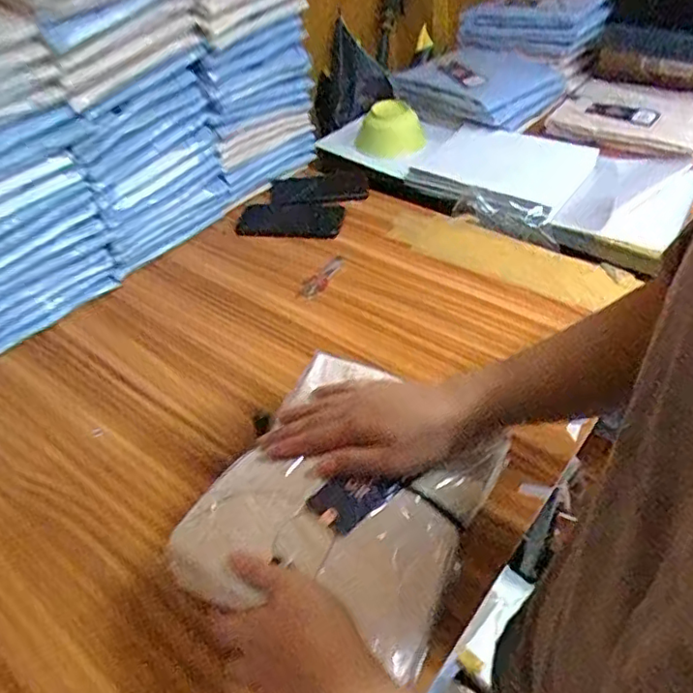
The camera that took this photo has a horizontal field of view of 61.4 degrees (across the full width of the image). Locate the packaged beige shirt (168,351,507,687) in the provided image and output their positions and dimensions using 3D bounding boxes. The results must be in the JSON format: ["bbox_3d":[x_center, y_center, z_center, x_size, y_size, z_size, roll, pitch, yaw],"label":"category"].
[{"bbox_3d":[0.003,0.124,0.515,0.215,0.039,0.252,19,49,21],"label":"packaged beige shirt"}]

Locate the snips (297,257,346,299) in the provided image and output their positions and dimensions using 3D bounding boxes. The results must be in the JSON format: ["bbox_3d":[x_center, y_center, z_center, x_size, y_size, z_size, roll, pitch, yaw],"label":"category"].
[{"bbox_3d":[-0.037,-0.102,0.859,0.031,0.005,0.102,21,49,22],"label":"snips"}]

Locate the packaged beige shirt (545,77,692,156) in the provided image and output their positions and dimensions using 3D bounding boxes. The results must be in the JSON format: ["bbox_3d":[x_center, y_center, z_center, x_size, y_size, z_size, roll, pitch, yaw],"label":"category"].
[{"bbox_3d":[0.522,-0.427,1.068,0.265,0.052,0.179,27,53,29],"label":"packaged beige shirt"}]

